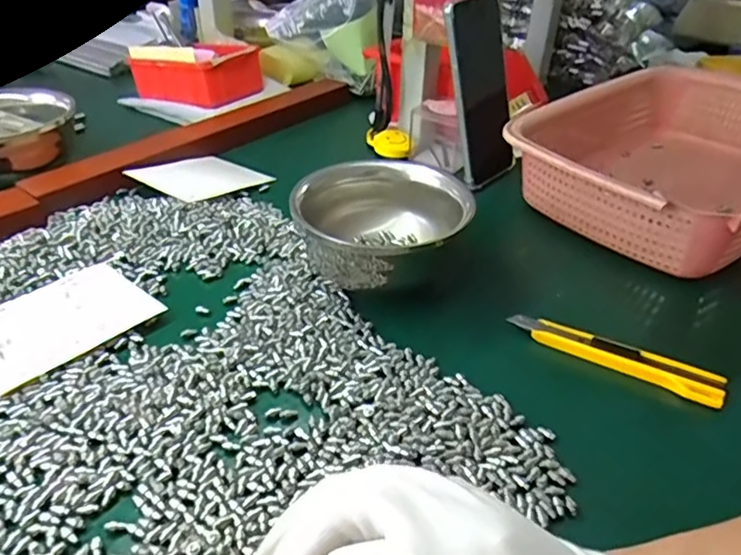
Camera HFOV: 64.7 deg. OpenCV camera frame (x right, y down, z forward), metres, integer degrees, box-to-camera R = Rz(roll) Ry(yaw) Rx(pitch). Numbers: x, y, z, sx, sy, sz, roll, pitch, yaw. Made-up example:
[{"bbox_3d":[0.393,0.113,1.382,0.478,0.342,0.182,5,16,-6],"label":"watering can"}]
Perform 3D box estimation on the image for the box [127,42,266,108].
[{"bbox_3d":[-0.210,-0.250,0.712,0.133,0.060,0.095,22,41,25],"label":"box"}]

